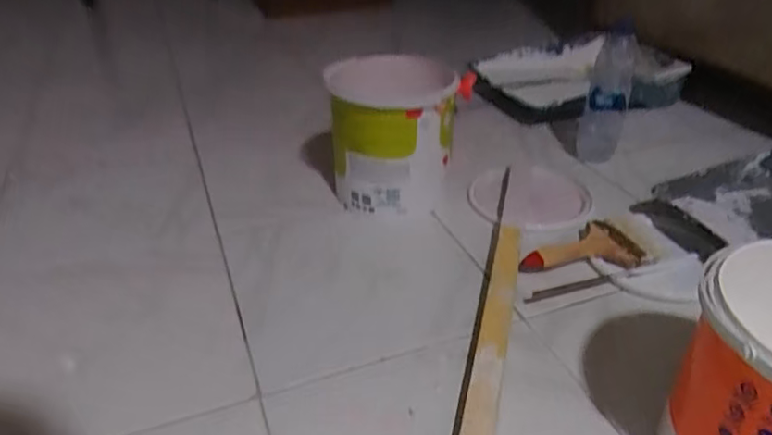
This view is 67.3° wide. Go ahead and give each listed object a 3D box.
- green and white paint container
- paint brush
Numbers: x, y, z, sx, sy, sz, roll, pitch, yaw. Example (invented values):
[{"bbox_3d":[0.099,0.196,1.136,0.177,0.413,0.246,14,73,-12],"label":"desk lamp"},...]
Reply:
[{"bbox_3d":[0.008,-0.119,0.841,0.177,0.179,0.163,1,33,2],"label":"green and white paint container"},{"bbox_3d":[0.276,0.038,0.749,0.213,0.031,0.086,-16,36,-22],"label":"paint brush"}]

